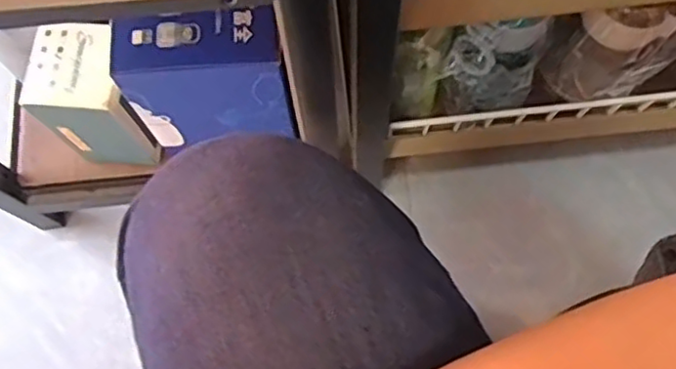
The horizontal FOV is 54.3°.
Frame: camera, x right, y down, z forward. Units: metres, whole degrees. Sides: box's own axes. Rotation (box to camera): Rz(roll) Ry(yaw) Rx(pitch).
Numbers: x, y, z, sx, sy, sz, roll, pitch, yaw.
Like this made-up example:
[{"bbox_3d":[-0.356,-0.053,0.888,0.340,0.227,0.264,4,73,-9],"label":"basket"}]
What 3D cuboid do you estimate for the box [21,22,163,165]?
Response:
[{"bbox_3d":[-0.221,-0.079,0.621,0.088,0.152,0.072,6,73,4],"label":"box"}]

